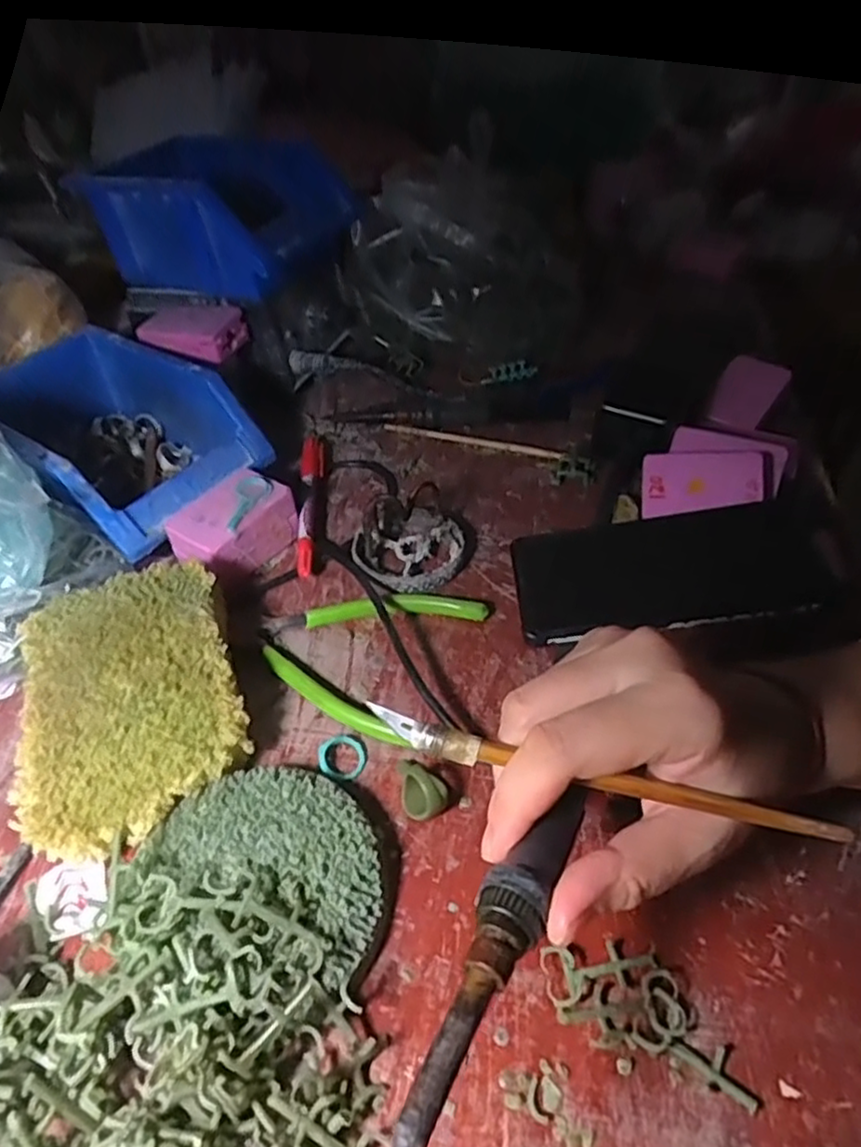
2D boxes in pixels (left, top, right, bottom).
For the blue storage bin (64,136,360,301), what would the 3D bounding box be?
[{"bbox_3d":[-0.152,-0.273,0.529,0.176,0.084,0.137,21,50,22],"label":"blue storage bin"}]

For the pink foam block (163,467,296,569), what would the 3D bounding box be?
[{"bbox_3d":[-0.122,-0.028,0.426,0.044,0.039,0.070,28,52,26],"label":"pink foam block"}]

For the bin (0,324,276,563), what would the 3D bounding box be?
[{"bbox_3d":[-0.212,-0.092,0.464,0.195,0.073,0.125,32,54,29],"label":"bin"}]

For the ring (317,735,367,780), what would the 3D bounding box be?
[{"bbox_3d":[-0.042,0.088,0.331,0.022,0.007,0.022,-1,45,1],"label":"ring"}]

